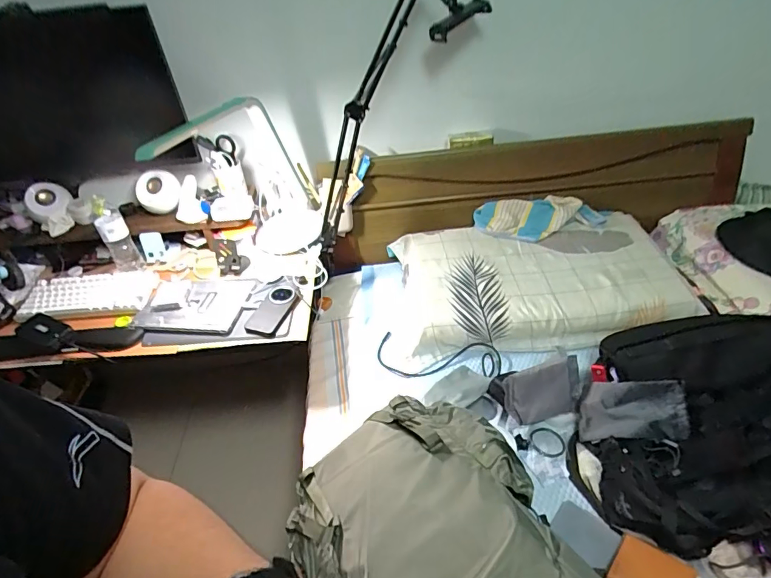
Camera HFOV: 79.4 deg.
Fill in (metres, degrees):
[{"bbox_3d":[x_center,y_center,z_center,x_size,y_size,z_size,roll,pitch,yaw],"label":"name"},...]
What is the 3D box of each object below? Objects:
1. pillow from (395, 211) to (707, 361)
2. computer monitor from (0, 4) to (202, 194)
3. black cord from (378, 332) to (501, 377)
[{"bbox_3d":[0.364,-0.008,1.203,0.697,0.114,0.410,-1,41,5],"label":"pillow"},{"bbox_3d":[-0.837,-0.458,1.169,0.738,0.397,0.112,2,41,9],"label":"computer monitor"},{"bbox_3d":[0.122,0.169,1.109,0.299,0.044,0.115,8,42,16],"label":"black cord"}]

